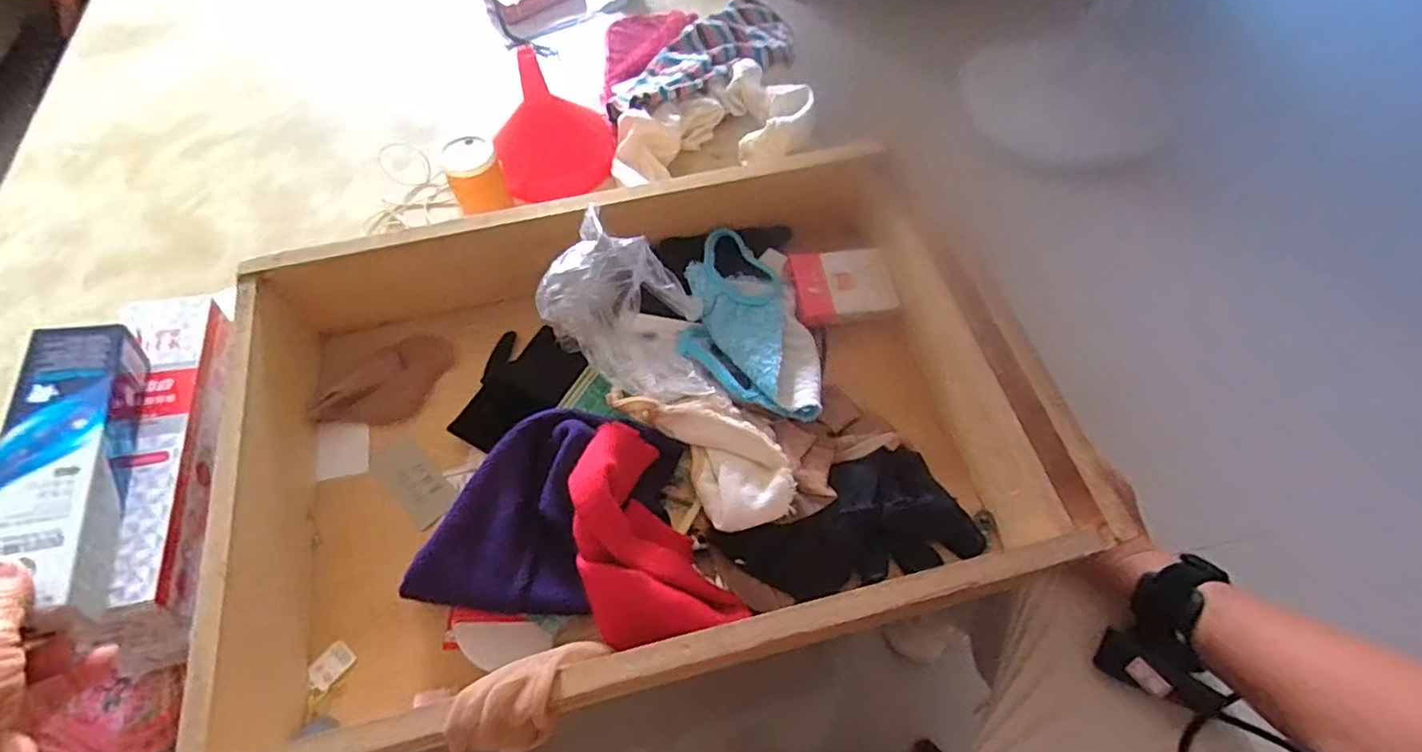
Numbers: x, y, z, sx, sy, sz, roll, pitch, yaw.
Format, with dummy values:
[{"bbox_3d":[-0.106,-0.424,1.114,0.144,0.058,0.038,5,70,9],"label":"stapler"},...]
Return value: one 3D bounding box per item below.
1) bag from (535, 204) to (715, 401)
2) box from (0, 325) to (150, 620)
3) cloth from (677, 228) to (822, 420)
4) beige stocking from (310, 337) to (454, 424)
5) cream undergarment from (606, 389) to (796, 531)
[{"bbox_3d":[-0.059,-0.047,0.475,0.127,0.110,0.090,16,61,11],"label":"bag"},{"bbox_3d":[-0.375,0.051,0.374,0.047,0.052,0.184,-19,60,-9],"label":"box"},{"bbox_3d":[0.033,-0.048,0.518,0.108,0.019,0.172,3,60,3],"label":"cloth"},{"bbox_3d":[-0.271,0.006,0.531,0.067,0.014,0.113,40,68,22],"label":"beige stocking"},{"bbox_3d":[-0.002,0.046,0.452,0.065,0.039,0.139,-39,66,-19],"label":"cream undergarment"}]

